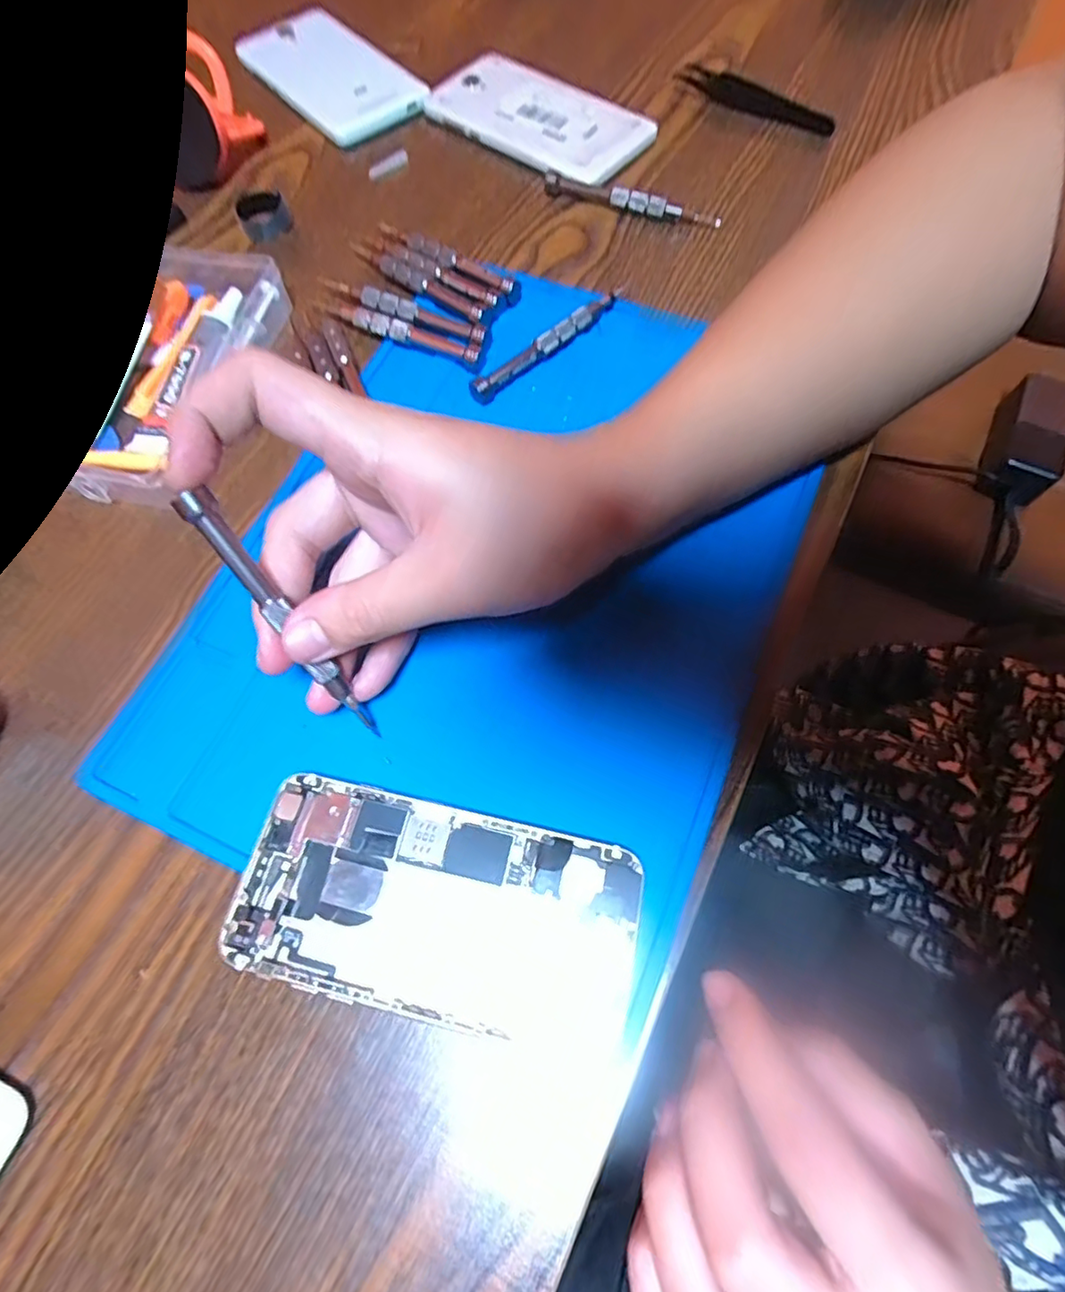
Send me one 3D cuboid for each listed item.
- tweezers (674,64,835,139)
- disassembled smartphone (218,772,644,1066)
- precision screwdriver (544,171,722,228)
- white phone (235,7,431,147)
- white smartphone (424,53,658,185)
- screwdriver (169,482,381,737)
[{"bbox_3d":[0.142,-0.347,0.374,0.105,0.013,0.016,39,73,17],"label":"tweezers"},{"bbox_3d":[-0.034,0.090,0.204,0.134,0.010,0.064,11,69,8],"label":"disassembled smartphone"},{"bbox_3d":[0.056,-0.258,0.342,0.105,0.011,0.009,20,70,11],"label":"precision screwdriver"},{"bbox_3d":[-0.144,-0.401,0.410,0.075,0.011,0.155,-36,71,-11],"label":"white phone"},{"bbox_3d":[0.003,-0.337,0.375,0.150,0.014,0.071,38,72,16],"label":"white smartphone"},{"bbox_3d":[-0.083,-0.006,0.206,0.010,0.103,0.009,-35,29,-11],"label":"screwdriver"}]

